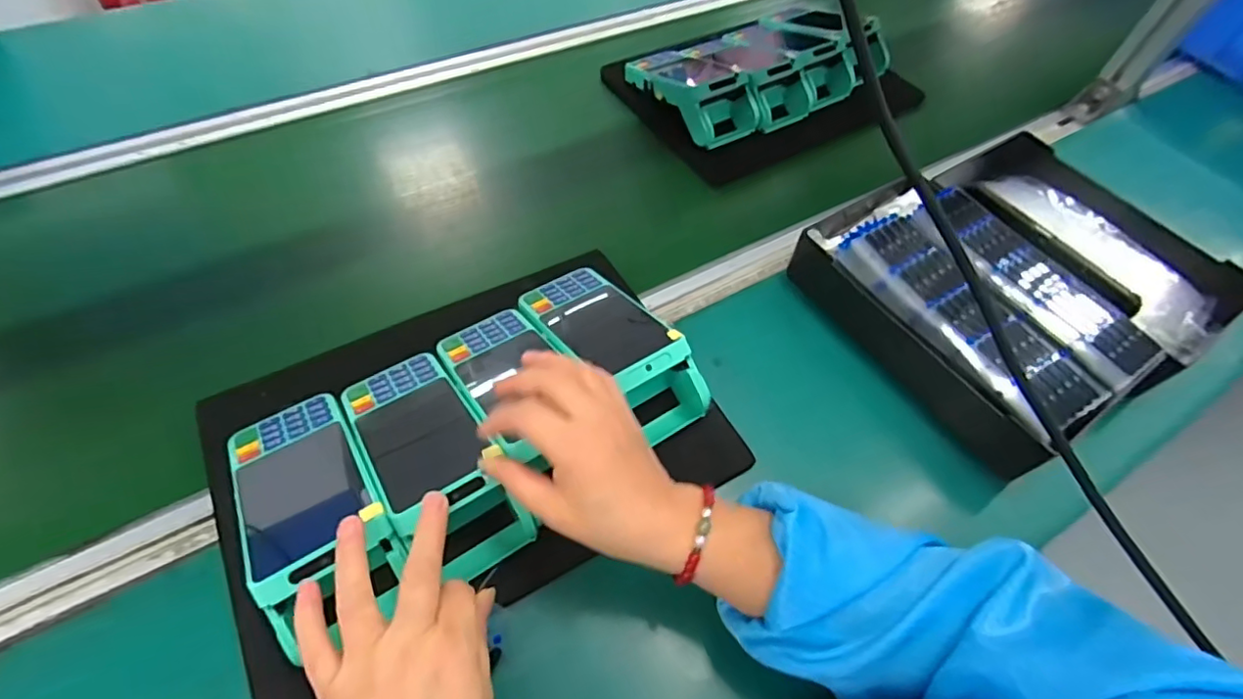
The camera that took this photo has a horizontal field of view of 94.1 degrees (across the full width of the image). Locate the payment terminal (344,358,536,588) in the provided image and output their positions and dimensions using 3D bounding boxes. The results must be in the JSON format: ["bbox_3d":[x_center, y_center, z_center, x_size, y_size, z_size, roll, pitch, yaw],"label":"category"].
[{"bbox_3d":[-0.131,0.069,0.394,0.074,0.056,0.168,-30,55,-22],"label":"payment terminal"}]

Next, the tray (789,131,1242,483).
[{"bbox_3d":[0.355,-0.076,0.514,0.317,0.078,0.270,-27,62,-21],"label":"tray"}]

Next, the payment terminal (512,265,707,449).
[{"bbox_3d":[-0.011,-0.007,0.448,0.074,0.060,0.167,-28,63,-21],"label":"payment terminal"}]

